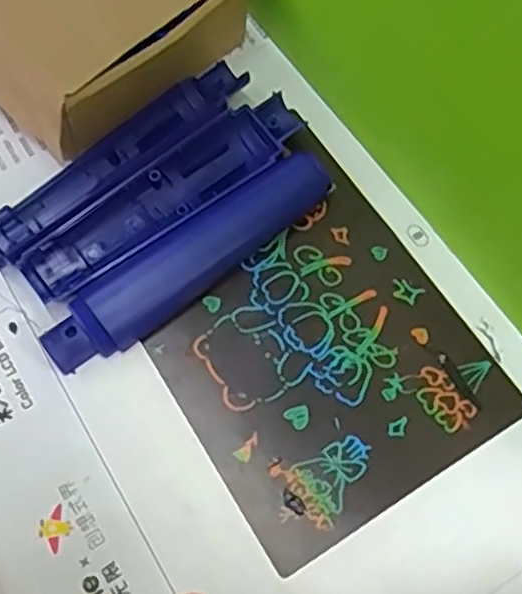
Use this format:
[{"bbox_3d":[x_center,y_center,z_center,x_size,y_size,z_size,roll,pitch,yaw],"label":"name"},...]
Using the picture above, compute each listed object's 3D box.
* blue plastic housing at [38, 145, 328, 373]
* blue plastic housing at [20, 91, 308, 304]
[{"bbox_3d":[-0.035,-0.020,0.377,0.169,0.013,0.033,-36,71,-12],"label":"blue plastic housing"},{"bbox_3d":[-0.049,-0.054,0.385,0.165,0.015,0.037,-36,71,-12],"label":"blue plastic housing"}]

